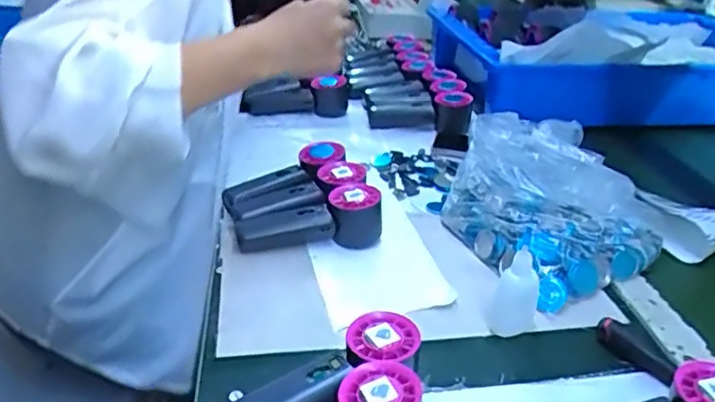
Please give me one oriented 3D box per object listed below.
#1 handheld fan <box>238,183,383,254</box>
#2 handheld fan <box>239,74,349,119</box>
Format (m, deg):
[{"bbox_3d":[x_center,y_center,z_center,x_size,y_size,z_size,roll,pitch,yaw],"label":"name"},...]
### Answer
[{"bbox_3d":[-0.053,0.021,0.667,0.152,0.060,0.048,-1,29,-9],"label":"handheld fan"},{"bbox_3d":[-0.106,-0.181,1.022,0.177,0.065,0.064,6,29,3],"label":"handheld fan"}]

